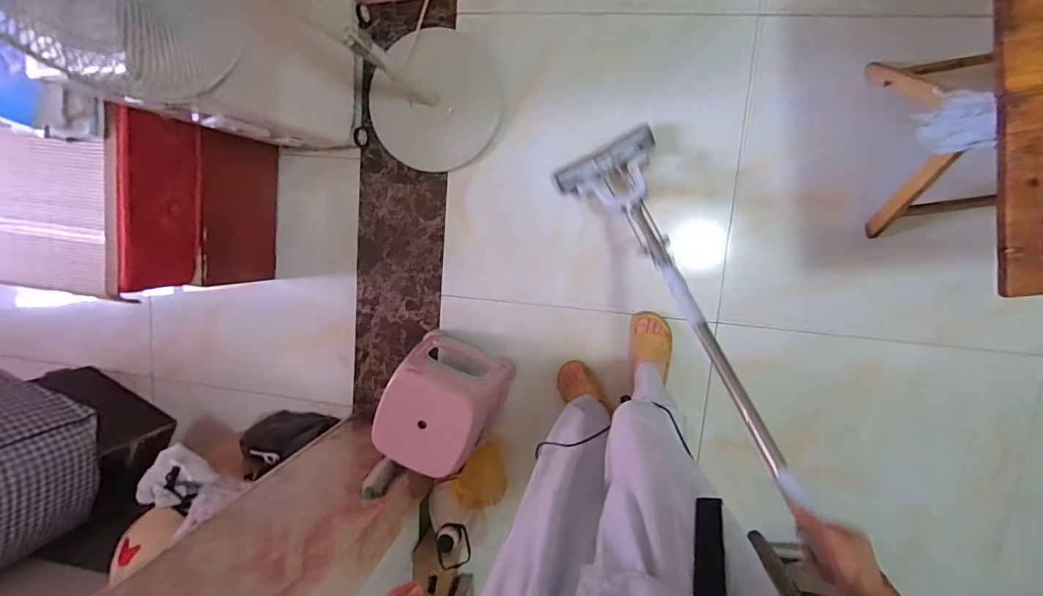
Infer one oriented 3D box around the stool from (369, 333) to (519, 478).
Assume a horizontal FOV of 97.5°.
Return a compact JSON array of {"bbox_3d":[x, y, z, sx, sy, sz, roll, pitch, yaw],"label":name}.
[{"bbox_3d":[-0.199,0.288,1.256,0.277,0.306,0.281,20,100,7],"label":"stool"}]

